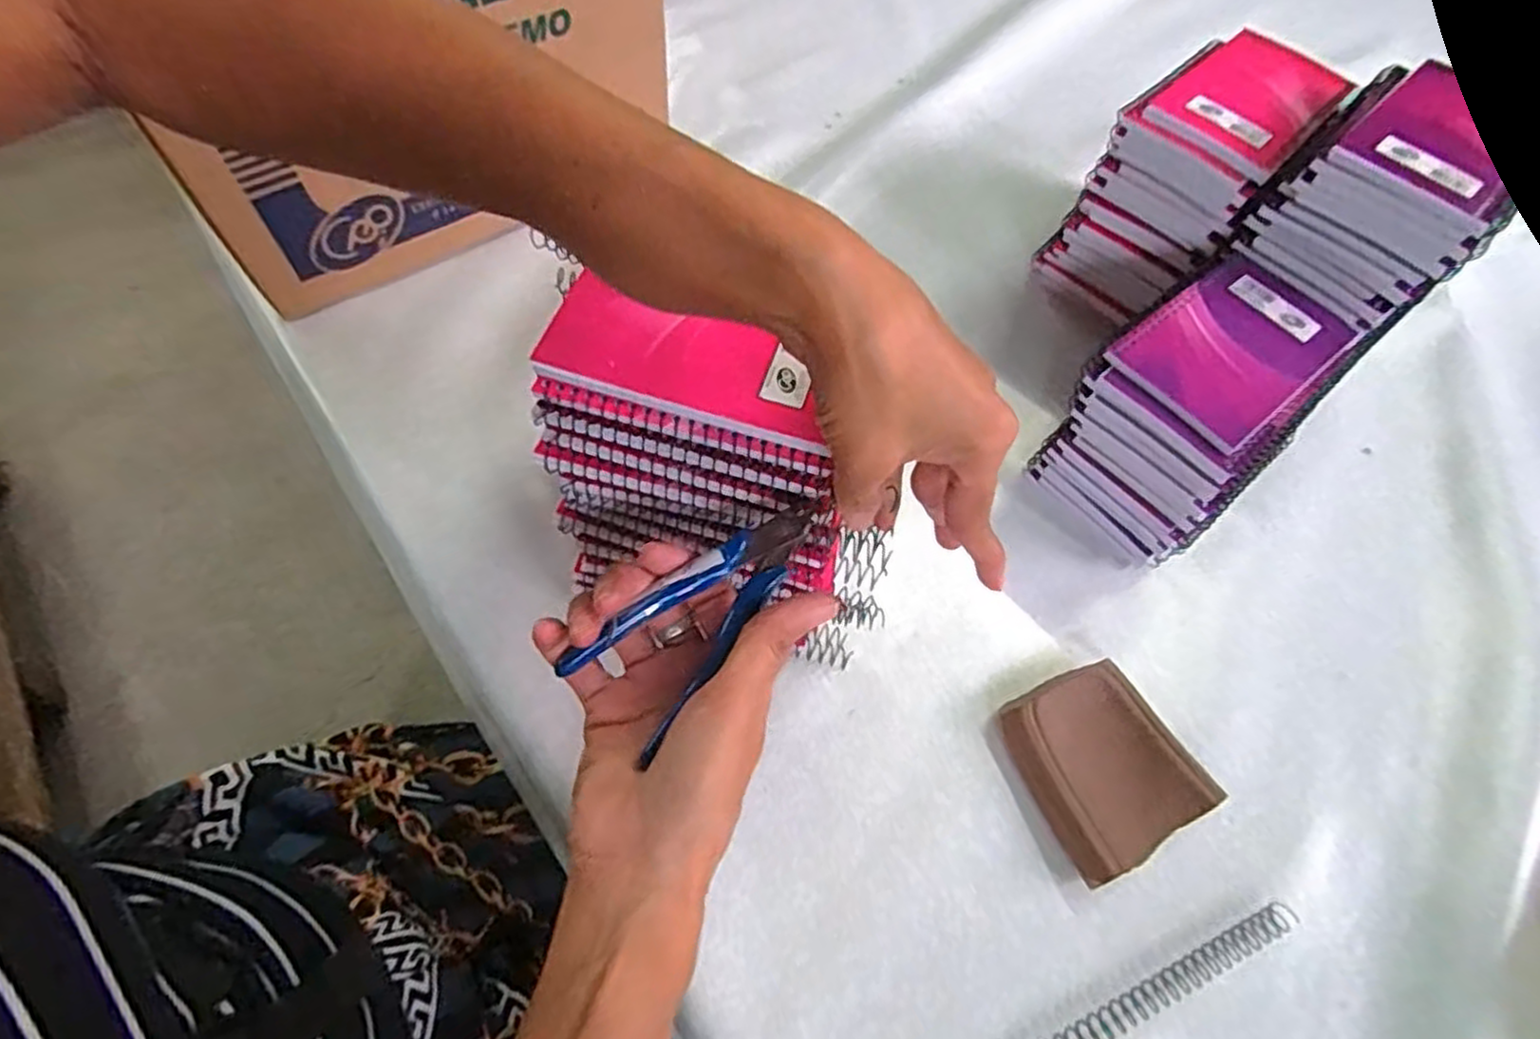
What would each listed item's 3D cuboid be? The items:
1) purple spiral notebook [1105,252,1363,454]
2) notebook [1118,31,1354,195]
[{"bbox_3d":[0.253,-0.092,0.400,0.126,0.015,0.081,-35,68,-22],"label":"purple spiral notebook"},{"bbox_3d":[0.294,-0.259,0.454,0.129,0.015,0.090,-40,72,-22],"label":"notebook"}]

